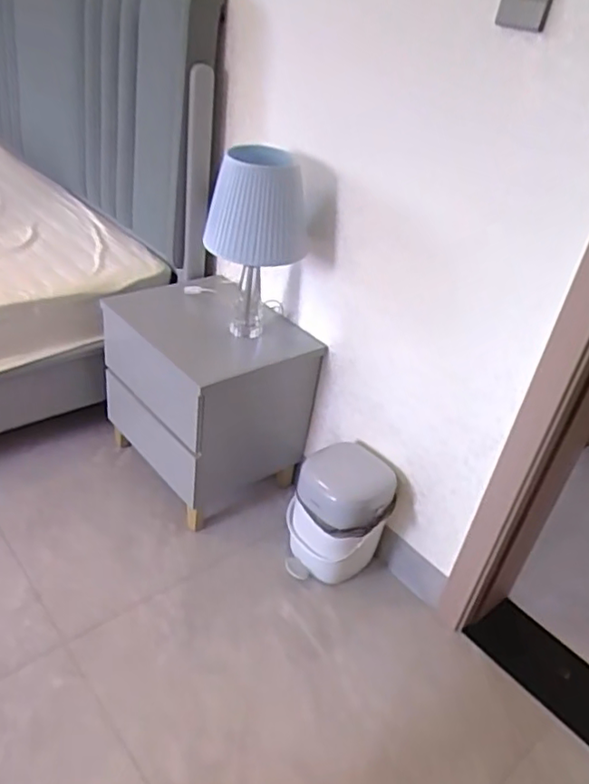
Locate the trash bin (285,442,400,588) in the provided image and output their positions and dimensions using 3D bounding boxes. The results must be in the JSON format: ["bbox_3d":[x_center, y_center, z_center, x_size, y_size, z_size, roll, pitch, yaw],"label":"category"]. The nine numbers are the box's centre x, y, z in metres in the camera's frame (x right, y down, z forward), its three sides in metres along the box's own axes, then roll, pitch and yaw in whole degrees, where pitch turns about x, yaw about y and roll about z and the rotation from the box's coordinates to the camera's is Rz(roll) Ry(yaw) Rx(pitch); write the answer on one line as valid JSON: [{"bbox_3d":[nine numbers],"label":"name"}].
[{"bbox_3d":[0.125,0.333,1.622,0.282,0.344,0.228,-16,42,-30],"label":"trash bin"}]

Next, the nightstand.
[{"bbox_3d":[-0.264,-0.015,1.843,0.421,0.500,0.550,-22,45,-37],"label":"nightstand"}]

